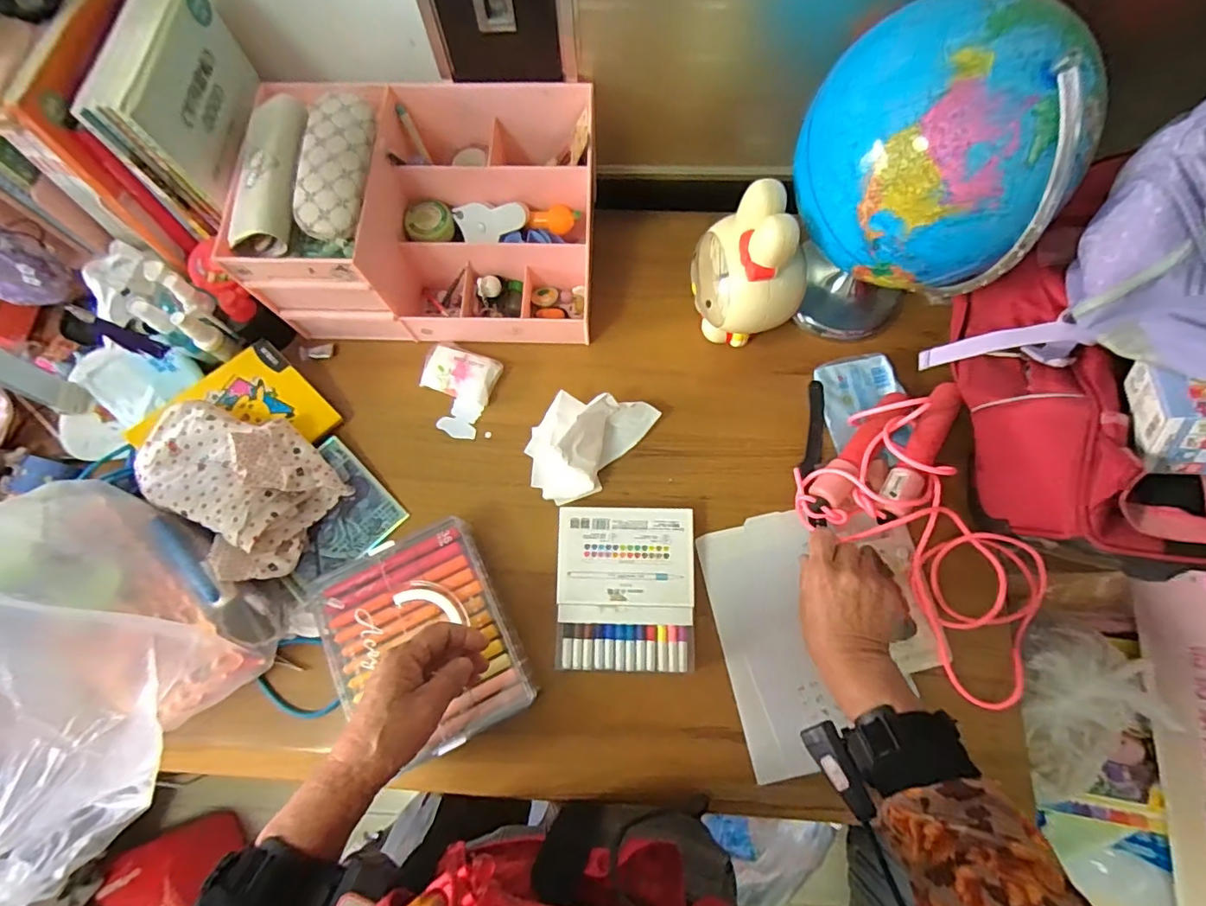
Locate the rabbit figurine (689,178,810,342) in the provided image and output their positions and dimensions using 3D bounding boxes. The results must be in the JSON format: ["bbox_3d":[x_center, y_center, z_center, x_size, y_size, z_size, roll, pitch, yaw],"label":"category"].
[{"bbox_3d":[0.150,-0.182,0.556,0.113,0.176,0.093,16,75,6],"label":"rabbit figurine"}]

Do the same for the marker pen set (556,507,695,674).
[{"bbox_3d":[0.023,0.140,0.553,0.137,0.035,0.160,1,74,2],"label":"marker pen set"}]

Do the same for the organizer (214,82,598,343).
[{"bbox_3d":[-0.189,-0.270,0.593,0.350,0.182,0.226,0,74,2],"label":"organizer"}]

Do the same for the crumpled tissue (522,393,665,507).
[{"bbox_3d":[-0.023,-0.020,0.580,0.099,0.063,0.149,38,78,11],"label":"crumpled tissue"}]

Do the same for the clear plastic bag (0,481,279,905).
[{"bbox_3d":[-0.433,0.151,0.377,0.238,0.310,0.199,31,77,10],"label":"clear plastic bag"}]

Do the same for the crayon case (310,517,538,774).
[{"bbox_3d":[-0.179,0.183,0.518,0.168,0.025,0.198,-26,75,-6],"label":"crayon case"}]

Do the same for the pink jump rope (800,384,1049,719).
[{"bbox_3d":[0.355,0.087,0.547,0.195,0.076,0.292,-37,76,-9],"label":"pink jump rope"}]

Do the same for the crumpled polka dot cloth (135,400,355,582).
[{"bbox_3d":[-0.376,0.029,0.567,0.201,0.093,0.131,43,79,12],"label":"crumpled polka dot cloth"}]

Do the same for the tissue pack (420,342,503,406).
[{"bbox_3d":[-0.170,-0.094,0.634,0.090,0.022,0.057,17,75,6],"label":"tissue pack"}]

